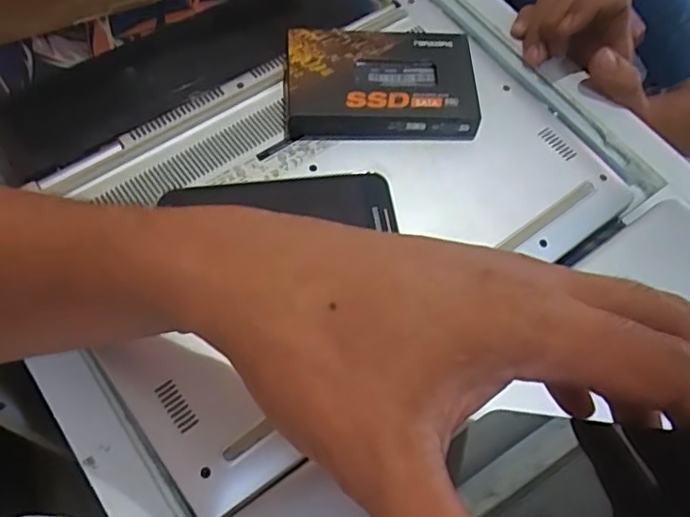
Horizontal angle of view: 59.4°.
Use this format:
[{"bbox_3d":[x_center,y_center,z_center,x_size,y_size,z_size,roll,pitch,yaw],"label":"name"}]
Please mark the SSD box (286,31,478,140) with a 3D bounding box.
[{"bbox_3d":[0.022,-0.107,0.371,0.112,0.024,0.066,0,64,-4],"label":"SSD box"}]

